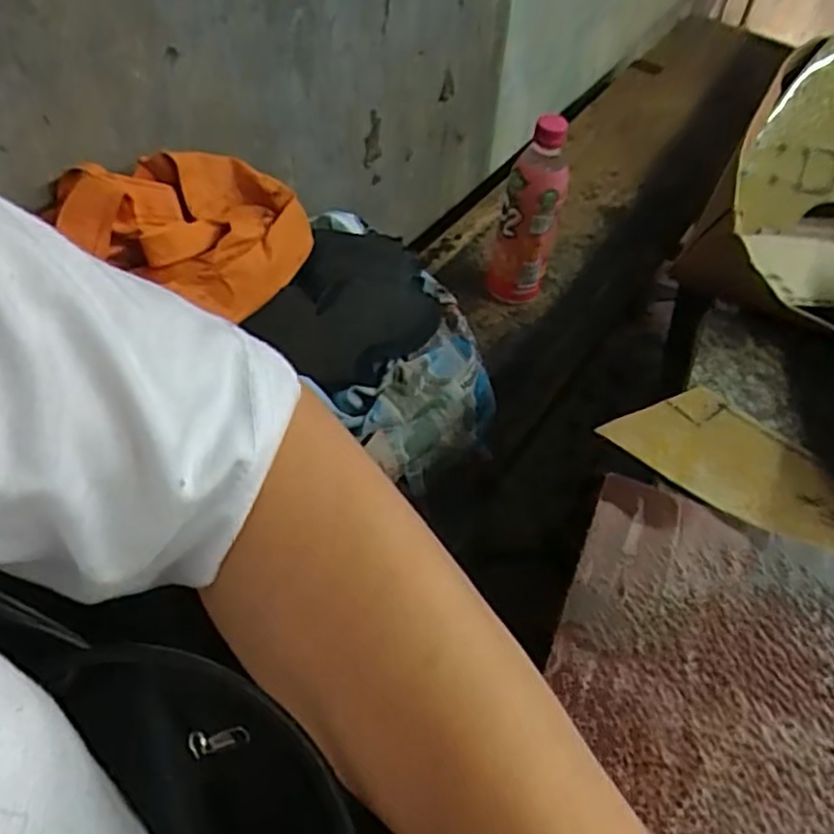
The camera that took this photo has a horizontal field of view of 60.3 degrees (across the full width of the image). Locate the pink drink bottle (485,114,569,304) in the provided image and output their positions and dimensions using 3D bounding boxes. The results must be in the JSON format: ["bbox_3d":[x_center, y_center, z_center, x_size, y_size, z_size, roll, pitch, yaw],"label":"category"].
[{"bbox_3d":[0.117,-0.201,0.761,0.065,0.216,0.055,9,52,5],"label":"pink drink bottle"}]

